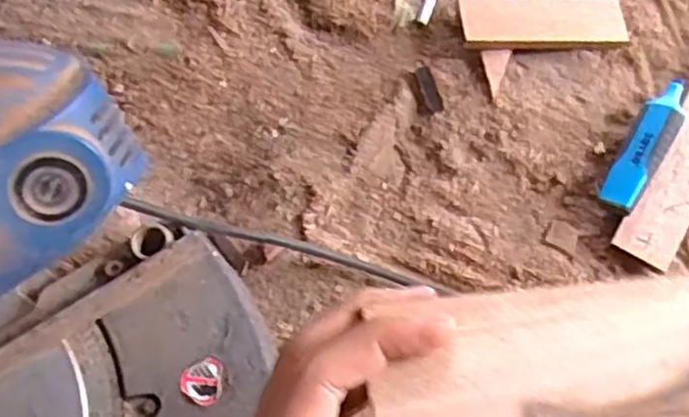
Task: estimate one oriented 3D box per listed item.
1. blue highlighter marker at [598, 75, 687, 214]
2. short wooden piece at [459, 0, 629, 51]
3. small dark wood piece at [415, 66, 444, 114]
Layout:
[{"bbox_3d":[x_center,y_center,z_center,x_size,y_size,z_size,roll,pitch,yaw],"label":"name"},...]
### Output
[{"bbox_3d":[0.197,-0.043,0.472,0.025,0.024,0.095,29,72,9],"label":"blue highlighter marker"},{"bbox_3d":[0.135,-0.128,0.501,0.113,0.011,0.039,-3,71,-7],"label":"short wooden piece"},{"bbox_3d":[0.057,-0.081,0.493,0.012,0.004,0.038,-13,71,-6],"label":"small dark wood piece"}]

